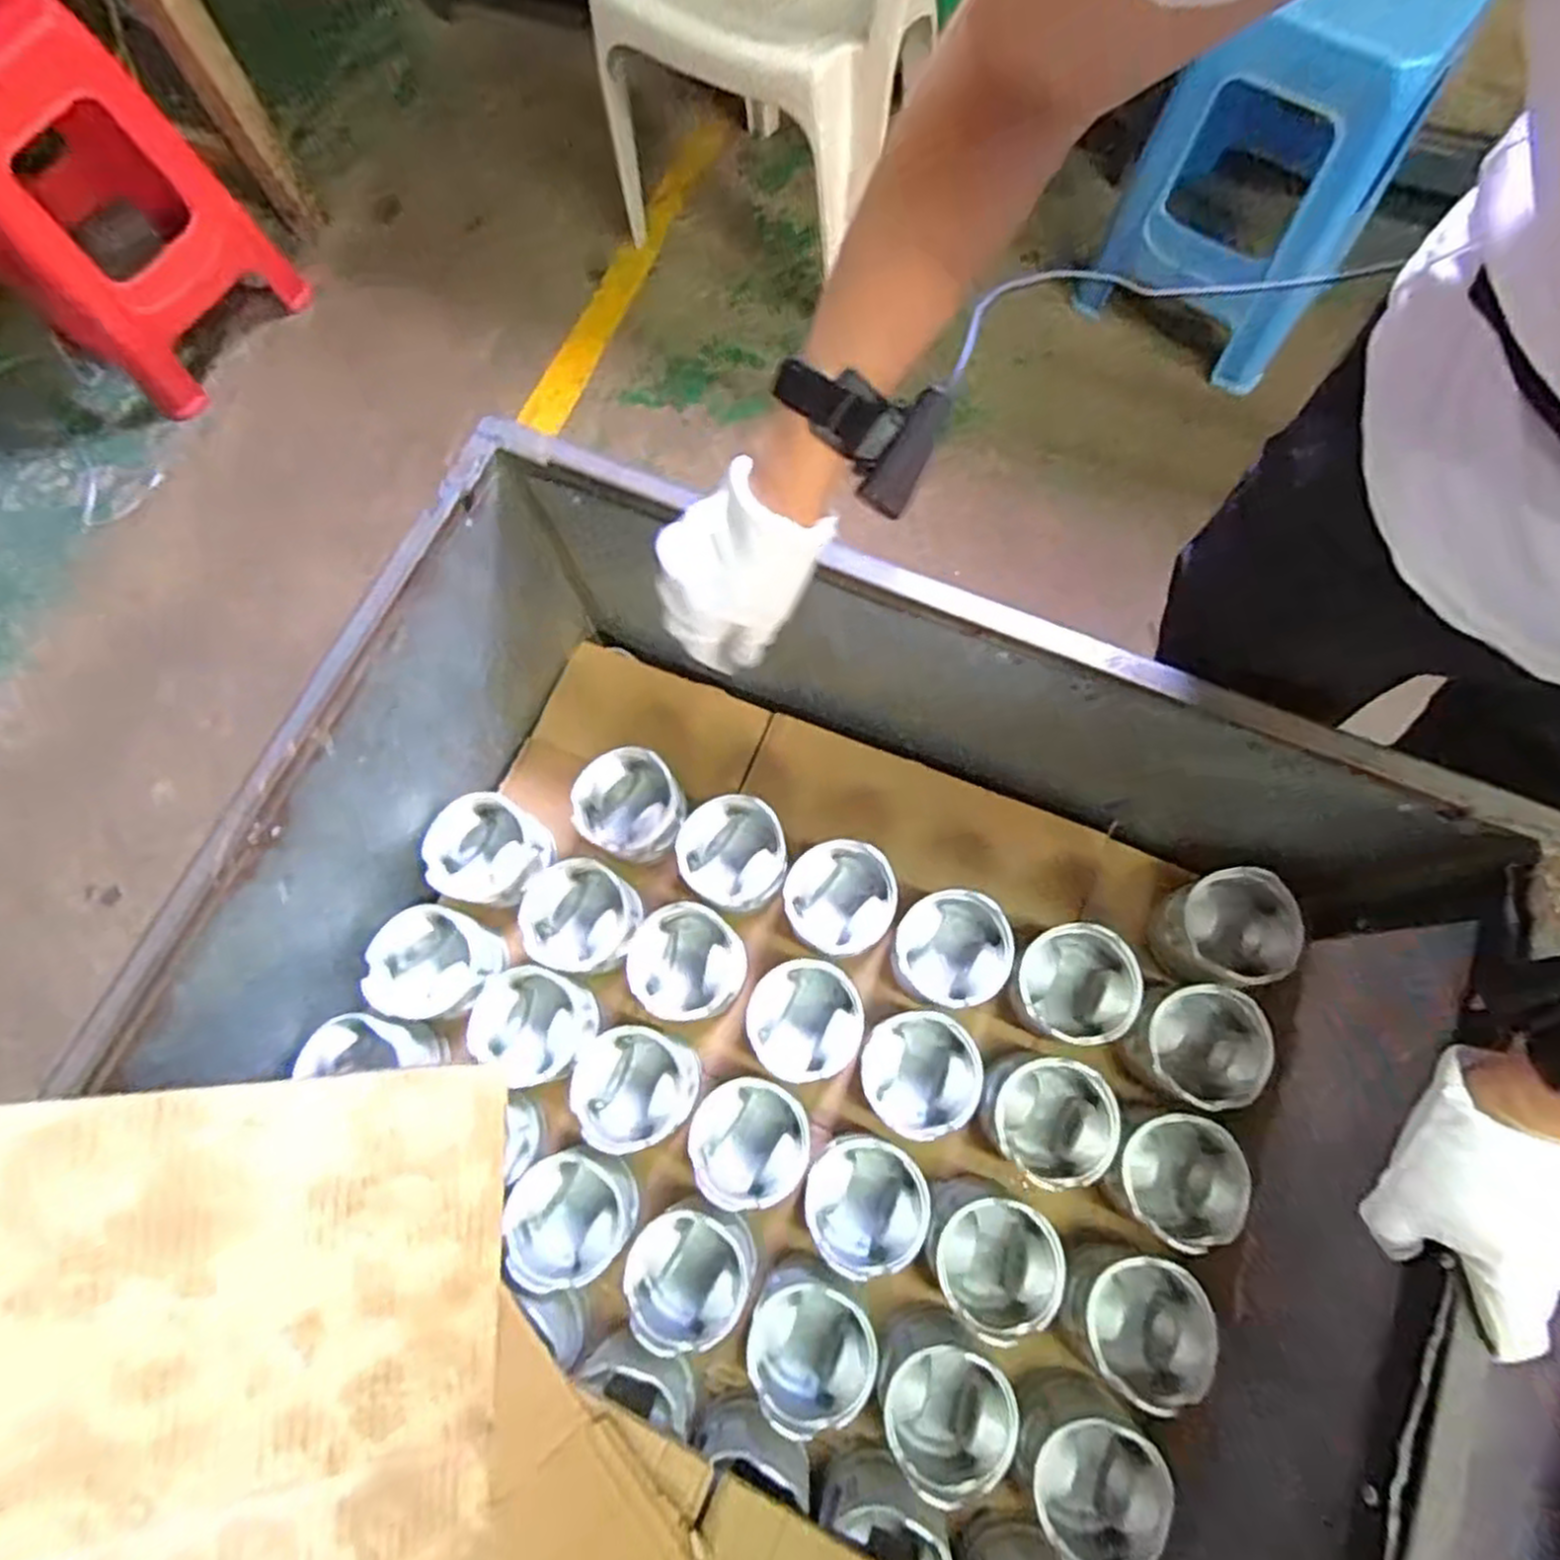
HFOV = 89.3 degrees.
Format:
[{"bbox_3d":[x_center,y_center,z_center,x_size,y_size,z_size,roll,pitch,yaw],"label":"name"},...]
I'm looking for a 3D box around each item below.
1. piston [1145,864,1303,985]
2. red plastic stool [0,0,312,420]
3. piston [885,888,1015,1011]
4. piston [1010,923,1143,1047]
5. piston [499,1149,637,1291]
[{"bbox_3d":[0.374,0.125,0.669,0.086,0.087,0.086,-1,74,2],"label":"piston"},{"bbox_3d":[-1.094,-0.937,1.207,0.358,0.520,0.337,-43,77,-9],"label":"red plastic stool"},{"bbox_3d":[0.143,0.143,0.667,0.091,0.071,0.091,-1,74,2],"label":"piston"},{"bbox_3d":[0.237,0.167,0.655,0.089,0.089,0.087,-1,74,2],"label":"piston"},{"bbox_3d":[-0.163,0.344,0.634,0.097,0.069,0.093,-20,74,-4],"label":"piston"}]

